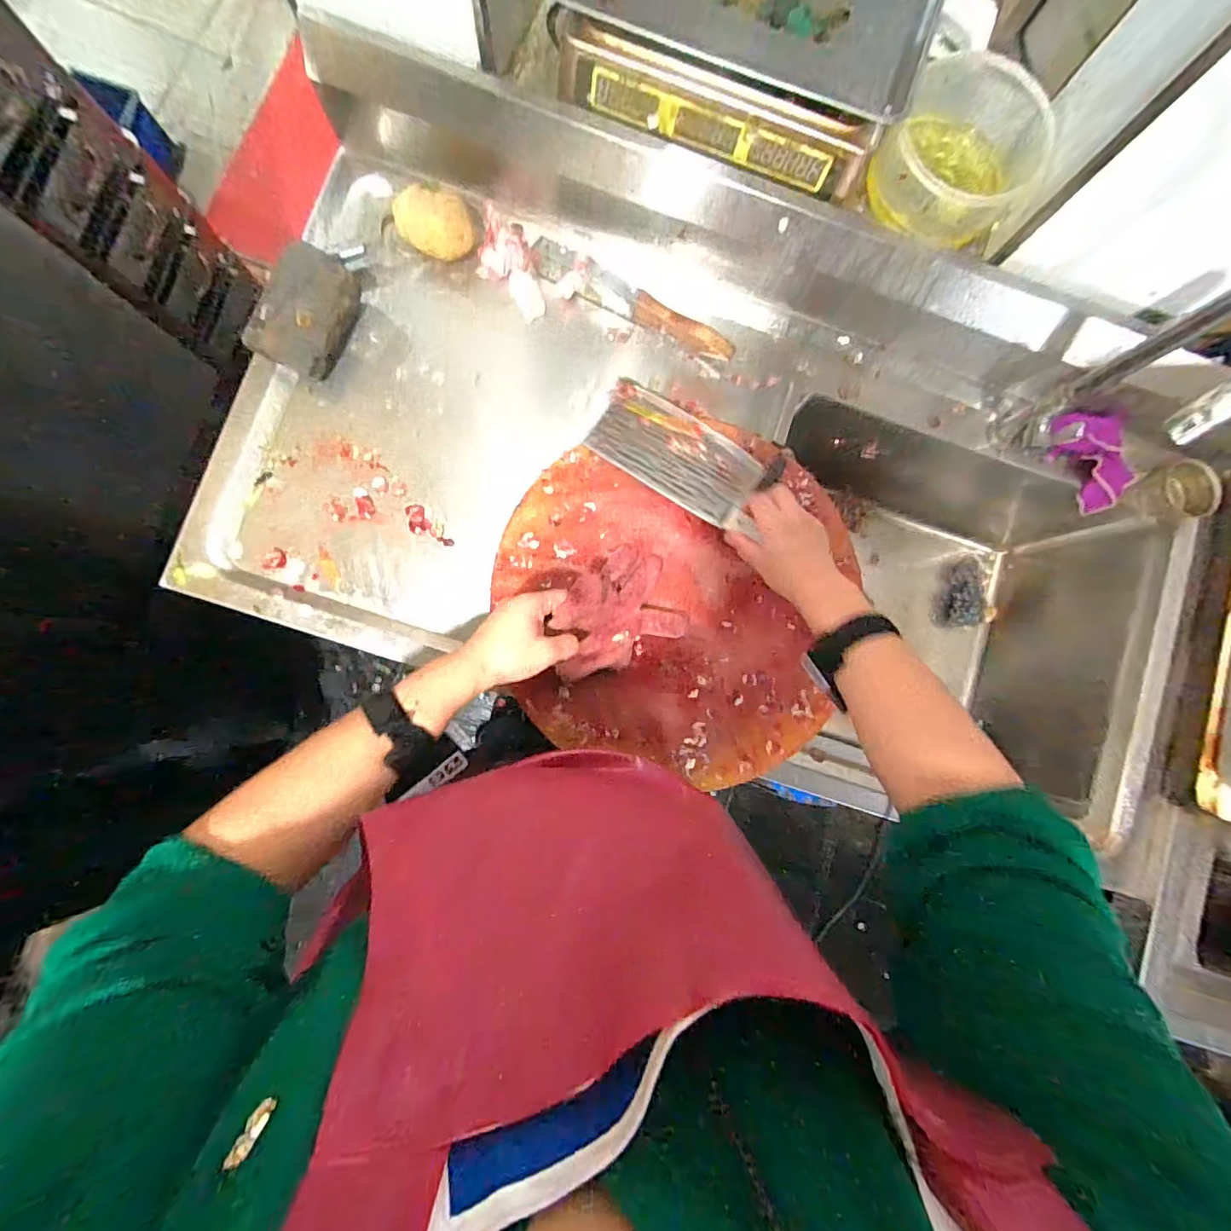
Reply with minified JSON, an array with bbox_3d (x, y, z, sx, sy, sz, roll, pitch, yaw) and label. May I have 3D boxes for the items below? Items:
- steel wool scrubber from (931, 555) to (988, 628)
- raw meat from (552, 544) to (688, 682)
[{"bbox_3d":[0.597,-0.037,0.890,0.072,0.045,0.121,15,85,-3],"label":"steel wool scrubber"},{"bbox_3d":[-0.003,-0.004,0.536,0.146,0.073,0.110,-28,88,-5],"label":"raw meat"}]

